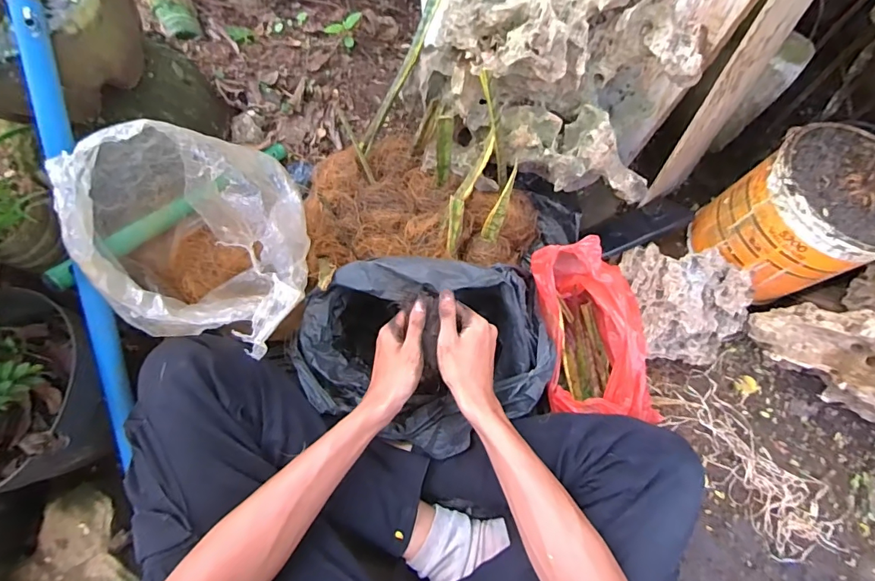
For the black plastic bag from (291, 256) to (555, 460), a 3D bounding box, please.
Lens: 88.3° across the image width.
[{"bbox_3d":[-0.013,0.089,0.592,0.322,0.140,0.227,-1,69,-1],"label":"black plastic bag"}]

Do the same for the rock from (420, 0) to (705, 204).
[{"bbox_3d":[0.139,-0.289,0.569,0.329,0.263,0.233,11,70,3],"label":"rock"}]

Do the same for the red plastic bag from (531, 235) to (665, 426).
[{"bbox_3d":[0.210,0.059,0.604,0.131,0.162,0.223,-8,70,-4],"label":"red plastic bag"}]

